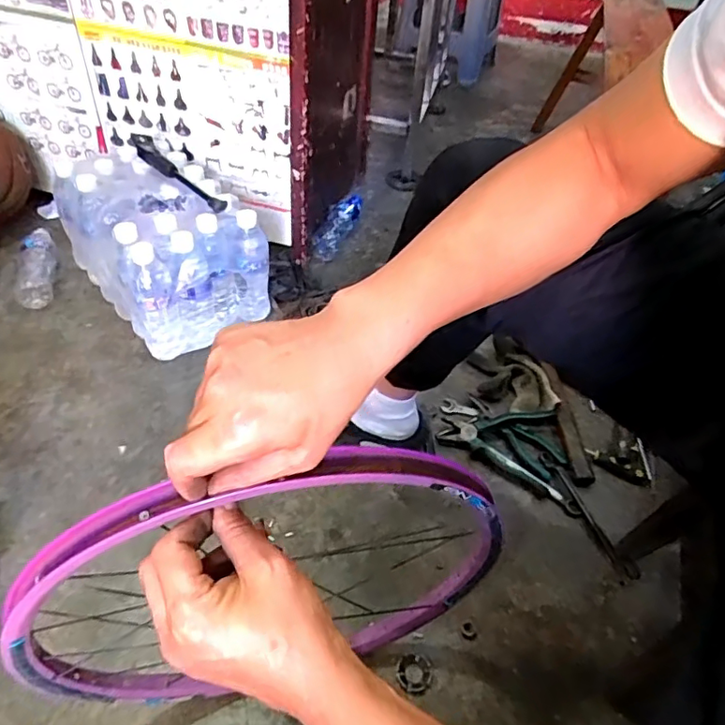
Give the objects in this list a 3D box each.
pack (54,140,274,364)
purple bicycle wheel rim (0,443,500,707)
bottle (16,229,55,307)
[{"bbox_3d":[-0.365,-0.217,1.025,0.233,0.218,0.355,-30,56,-30],"label":"pack"},{"bbox_3d":[-0.076,0.199,0.480,0.395,0.374,0.029,-8,47,-14],"label":"purple bicycle wheel rim"},{"bbox_3d":[-0.622,-0.187,1.070,0.056,0.060,0.200,-10,48,-15],"label":"bottle"}]

